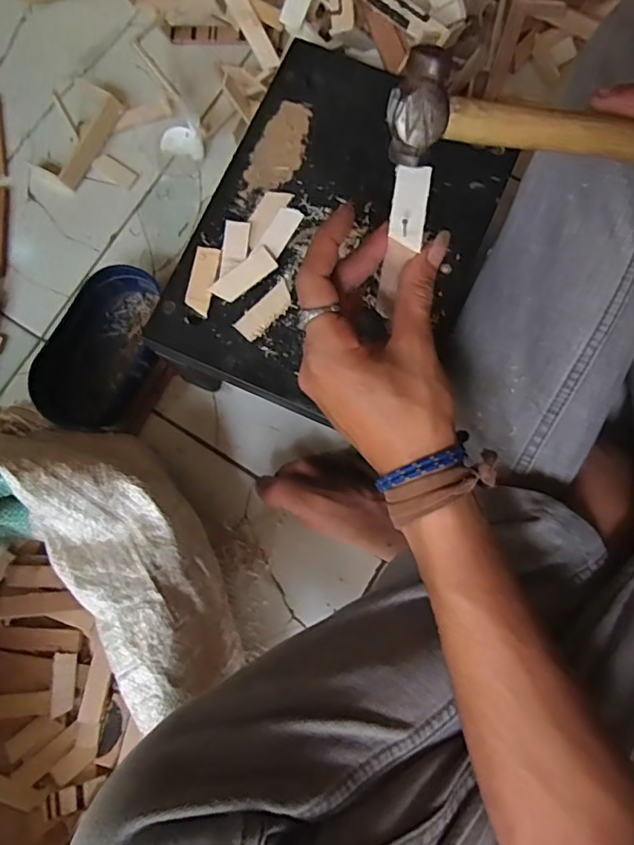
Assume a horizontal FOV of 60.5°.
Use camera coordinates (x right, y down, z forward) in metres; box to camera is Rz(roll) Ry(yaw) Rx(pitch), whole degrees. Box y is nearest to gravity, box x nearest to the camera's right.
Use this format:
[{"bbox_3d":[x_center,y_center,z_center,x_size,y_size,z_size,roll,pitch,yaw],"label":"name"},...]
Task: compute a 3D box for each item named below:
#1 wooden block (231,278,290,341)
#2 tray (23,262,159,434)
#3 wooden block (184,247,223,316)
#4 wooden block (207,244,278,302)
[{"bbox_3d":[-0.037,-0.082,0.399,0.019,0.004,0.050,42,83,7],"label":"wooden block"},{"bbox_3d":[-0.203,-0.068,0.517,0.093,0.042,0.159,23,81,5],"label":"tray"},{"bbox_3d":[-0.085,-0.106,0.405,0.020,0.004,0.052,11,80,3],"label":"wooden block"},{"bbox_3d":[-0.053,-0.107,0.401,0.051,0.006,0.020,-40,82,-6],"label":"wooden block"}]

